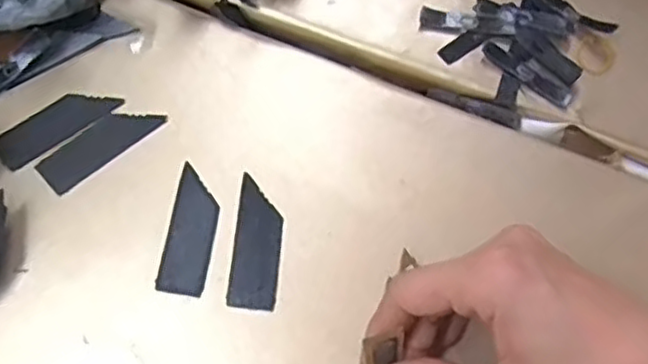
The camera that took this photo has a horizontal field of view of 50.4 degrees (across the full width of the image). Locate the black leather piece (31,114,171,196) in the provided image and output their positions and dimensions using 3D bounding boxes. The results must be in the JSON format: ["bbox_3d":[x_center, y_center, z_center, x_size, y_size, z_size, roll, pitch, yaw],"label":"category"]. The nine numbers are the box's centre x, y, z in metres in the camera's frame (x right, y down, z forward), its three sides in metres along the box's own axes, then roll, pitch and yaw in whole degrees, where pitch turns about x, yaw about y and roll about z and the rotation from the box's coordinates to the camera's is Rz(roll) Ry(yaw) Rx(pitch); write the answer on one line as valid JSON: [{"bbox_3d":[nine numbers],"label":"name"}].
[{"bbox_3d":[-0.116,-0.020,0.357,0.064,0.004,0.023,-38,73,-15],"label":"black leather piece"}]

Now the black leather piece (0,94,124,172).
[{"bbox_3d":[-0.140,-0.031,0.360,0.065,0.004,0.023,-34,72,-14],"label":"black leather piece"}]

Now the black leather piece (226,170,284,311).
[{"bbox_3d":[-0.033,0.030,0.336,0.023,0.004,0.064,4,67,1],"label":"black leather piece"}]

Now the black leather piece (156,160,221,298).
[{"bbox_3d":[-0.065,0.023,0.339,0.023,0.004,0.063,8,67,3],"label":"black leather piece"}]

